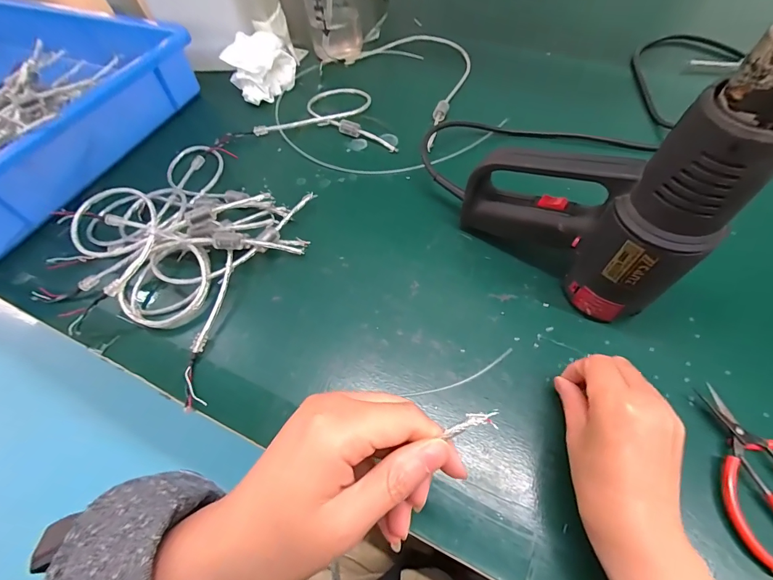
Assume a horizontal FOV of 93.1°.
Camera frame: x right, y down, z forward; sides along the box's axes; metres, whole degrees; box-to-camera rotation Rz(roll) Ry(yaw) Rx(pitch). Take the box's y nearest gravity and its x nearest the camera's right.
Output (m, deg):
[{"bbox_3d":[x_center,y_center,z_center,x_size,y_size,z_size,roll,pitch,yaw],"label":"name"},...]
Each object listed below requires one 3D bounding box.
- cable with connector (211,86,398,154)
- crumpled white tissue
[{"bbox_3d":[-0.098,-0.236,0.487,0.223,0.013,0.143,1,60,5],"label":"cable with connector"},{"bbox_3d":[-0.172,-0.308,0.507,0.086,0.056,0.071,-21,61,-8],"label":"crumpled white tissue"}]

